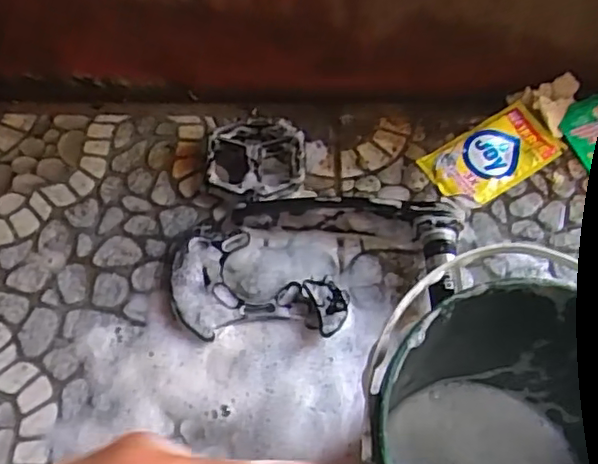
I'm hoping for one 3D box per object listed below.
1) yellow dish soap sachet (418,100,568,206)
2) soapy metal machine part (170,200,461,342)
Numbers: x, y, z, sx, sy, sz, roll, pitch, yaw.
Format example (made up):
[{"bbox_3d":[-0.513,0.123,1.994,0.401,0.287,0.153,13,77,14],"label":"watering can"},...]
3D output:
[{"bbox_3d":[0.199,-0.080,0.637,0.134,0.019,0.076,-30,63,-18],"label":"yellow dish soap sachet"},{"bbox_3d":[0.017,0.028,0.554,0.259,0.052,0.126,1,58,0],"label":"soapy metal machine part"}]

